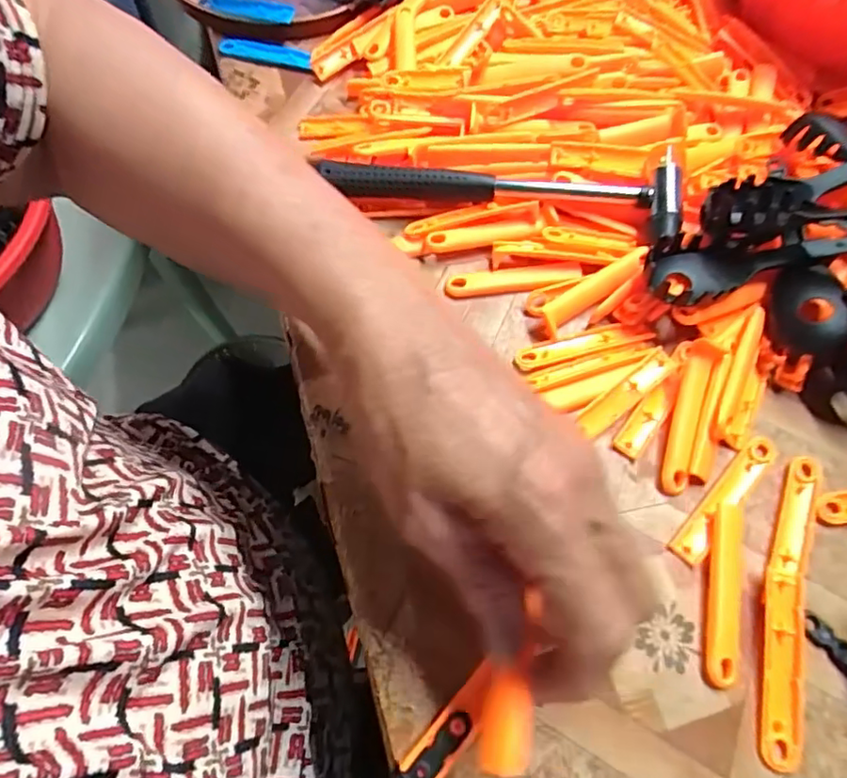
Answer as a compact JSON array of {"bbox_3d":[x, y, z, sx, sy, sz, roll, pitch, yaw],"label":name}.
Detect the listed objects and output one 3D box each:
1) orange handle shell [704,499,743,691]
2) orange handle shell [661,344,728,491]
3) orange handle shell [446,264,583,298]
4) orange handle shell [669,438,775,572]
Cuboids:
[{"bbox_3d":[0.133,0.088,0.252,0.015,0.005,0.077,15,64,6],"label":"orange handle shell"},{"bbox_3d":[0.129,0.014,0.281,0.015,0.007,0.076,17,80,7],"label":"orange handle shell"},{"bbox_3d":[0.051,-0.061,0.322,0.074,0.006,0.014,-5,64,-4],"label":"orange handle shell"},{"bbox_3d":[0.143,0.051,0.271,0.014,0.004,0.077,40,69,17],"label":"orange handle shell"}]

